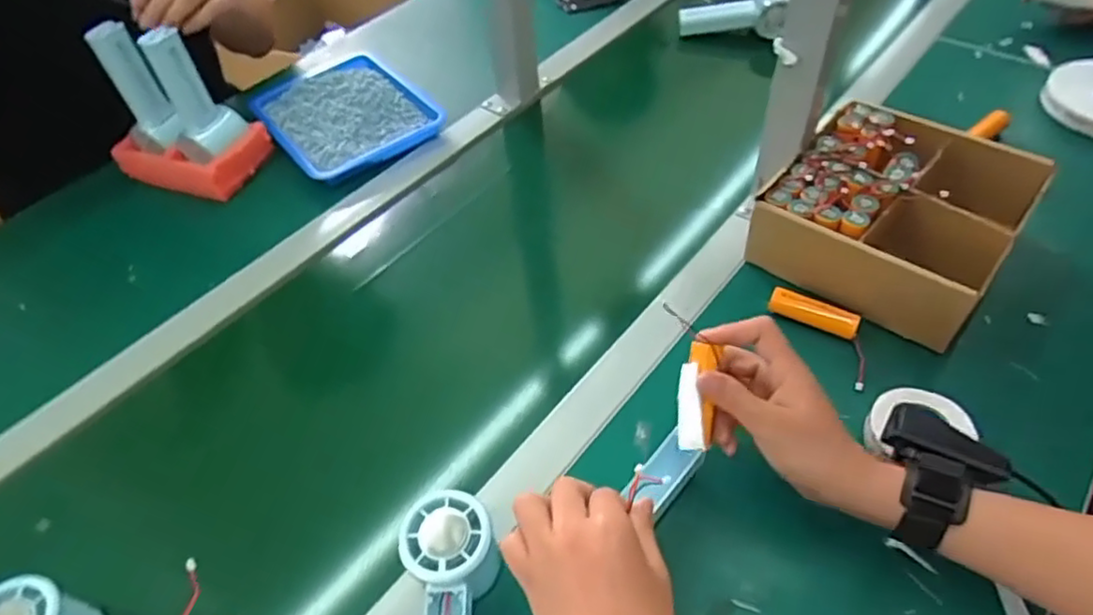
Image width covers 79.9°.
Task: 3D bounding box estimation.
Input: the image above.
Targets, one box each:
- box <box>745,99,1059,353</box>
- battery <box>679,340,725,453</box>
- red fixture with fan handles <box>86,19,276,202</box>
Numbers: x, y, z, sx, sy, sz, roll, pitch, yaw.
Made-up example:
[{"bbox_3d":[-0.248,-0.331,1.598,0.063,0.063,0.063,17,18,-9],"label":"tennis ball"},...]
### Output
[{"bbox_3d":[0.306,-0.082,0.577,0.186,0.073,0.206,31,59,27],"label":"box"},{"bbox_3d":[0.100,0.059,0.432,0.022,0.013,0.070,5,88,9],"label":"battery"},{"bbox_3d":[-0.408,-0.216,0.706,0.147,0.158,0.094,13,53,15],"label":"red fixture with fan handles"}]

